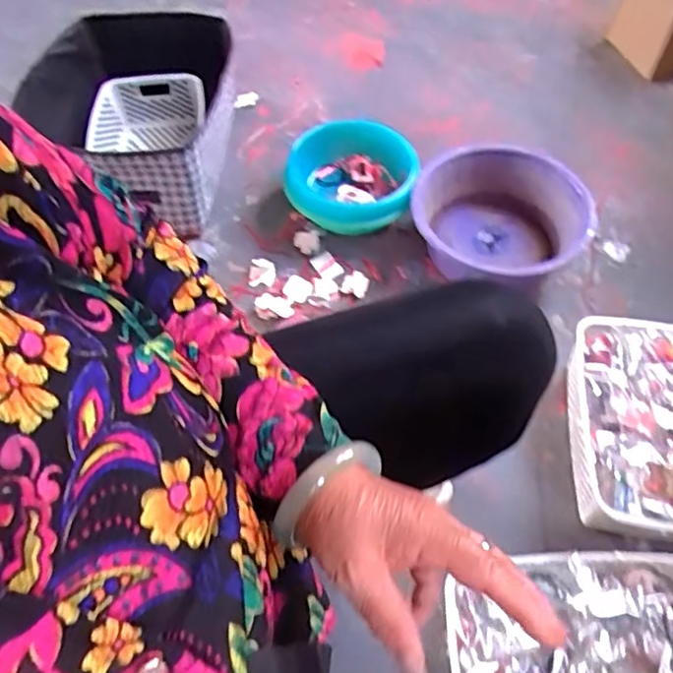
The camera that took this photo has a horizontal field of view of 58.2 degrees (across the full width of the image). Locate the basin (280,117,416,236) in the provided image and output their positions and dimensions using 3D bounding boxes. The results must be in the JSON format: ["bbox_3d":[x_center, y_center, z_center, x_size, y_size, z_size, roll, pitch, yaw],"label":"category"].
[{"bbox_3d":[0.025,-0.278,1.099,0.227,0.107,0.242,0,55,0],"label":"basin"}]

